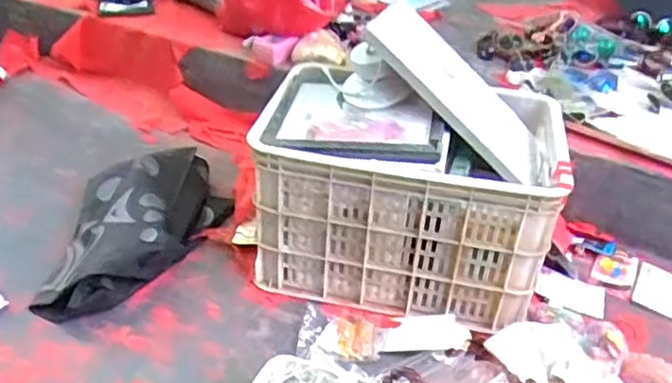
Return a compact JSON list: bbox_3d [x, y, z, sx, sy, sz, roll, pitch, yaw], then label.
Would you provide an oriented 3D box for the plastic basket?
[{"bbox_3d":[0.129,-0.003,1.154,0.491,0.319,0.343,11,34,11],"label":"plastic basket"}]

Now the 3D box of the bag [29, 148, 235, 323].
[{"bbox_3d":[-0.379,0.034,1.233,0.275,0.127,0.496,11,34,12],"label":"bag"}]

